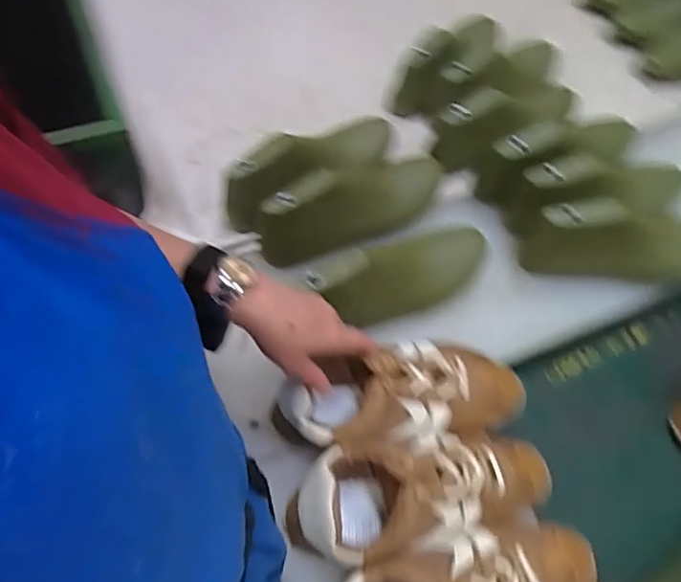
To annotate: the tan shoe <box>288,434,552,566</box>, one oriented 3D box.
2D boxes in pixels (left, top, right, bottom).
[{"bbox_3d":[0.073,0.177,0.502,0.236,0.086,0.097,-13,59,-12],"label":"tan shoe"}]

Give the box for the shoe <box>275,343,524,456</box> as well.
[{"bbox_3d":[0.064,0.114,0.551,0.242,0.086,0.111,-6,57,-15],"label":"shoe"}]

